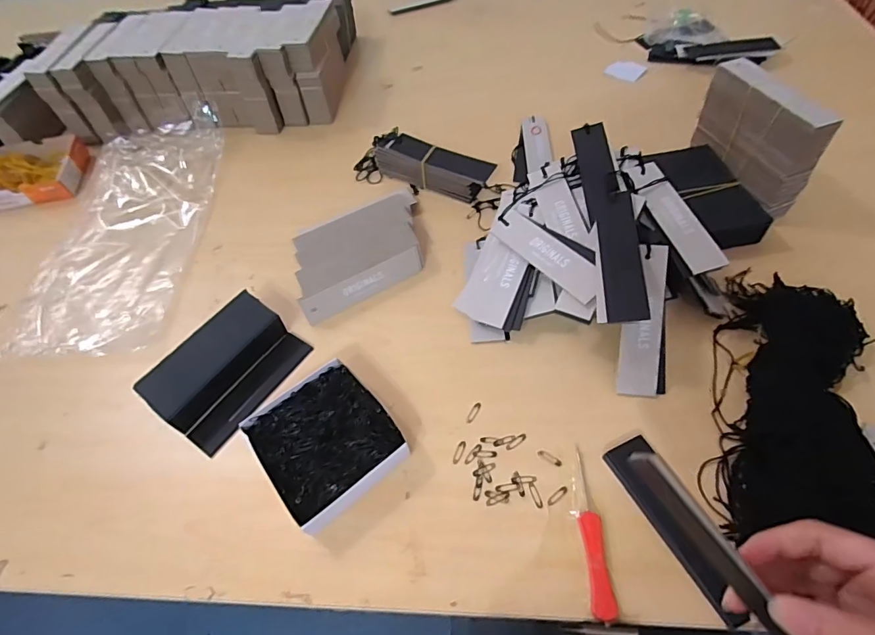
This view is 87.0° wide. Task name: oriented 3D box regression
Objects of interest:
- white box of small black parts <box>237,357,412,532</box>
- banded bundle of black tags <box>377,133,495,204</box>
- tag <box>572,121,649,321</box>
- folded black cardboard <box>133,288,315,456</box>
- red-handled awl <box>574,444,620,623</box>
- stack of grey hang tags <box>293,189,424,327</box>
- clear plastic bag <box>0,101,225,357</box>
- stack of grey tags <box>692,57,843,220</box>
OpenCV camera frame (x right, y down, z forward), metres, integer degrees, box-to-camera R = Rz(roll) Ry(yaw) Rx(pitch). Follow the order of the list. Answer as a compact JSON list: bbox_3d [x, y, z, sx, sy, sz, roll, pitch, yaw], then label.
[{"bbox_3d":[-0.089,0.099,0.371,0.094,0.027,0.110,-35,59,-18],"label":"white box of small black parts"},{"bbox_3d":[-0.006,-0.180,0.549,0.143,0.045,0.048,17,59,16],"label":"banded bundle of black tags"},{"bbox_3d":[0.152,-0.096,0.412,0.039,0.008,0.225,-8,58,19],"label":"tag"},{"bbox_3d":[-0.191,0.044,0.417,0.087,0.029,0.124,29,62,22],"label":"folded black cardboard"},{"bbox_3d":[0.109,0.149,0.328,0.016,0.007,0.111,-4,55,3],"label":"red-handled awl"},{"bbox_3d":[-0.077,-0.068,0.485,0.160,0.041,0.090,-25,57,-12],"label":"stack of grey hang tags"},{"bbox_3d":[-0.363,-0.121,0.545,0.163,0.031,0.367,-4,55,2],"label":"clear plastic bag"},{"bbox_3d":[0.332,-0.187,0.480,0.043,0.102,0.136,-16,55,-6],"label":"stack of grey tags"}]

